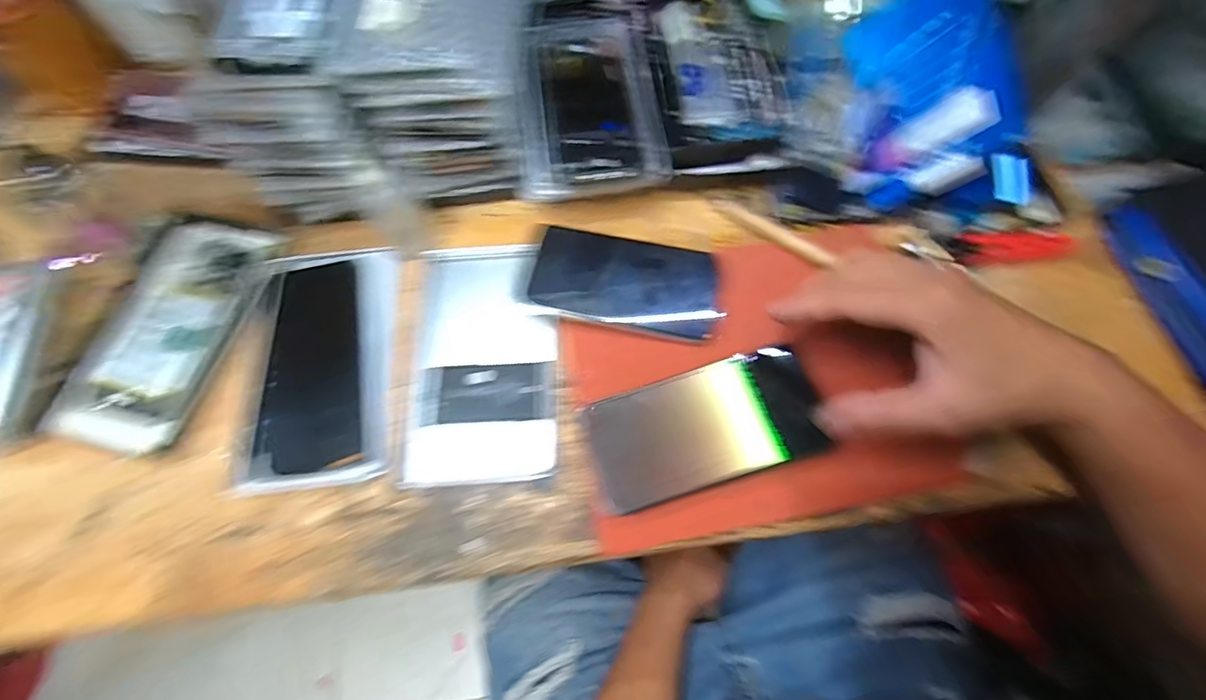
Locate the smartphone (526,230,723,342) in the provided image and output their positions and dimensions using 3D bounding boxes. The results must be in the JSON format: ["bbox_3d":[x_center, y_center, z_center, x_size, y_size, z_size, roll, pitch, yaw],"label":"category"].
[{"bbox_3d":[0.018,-0.049,0.388,0.137,0.016,0.068,11,77,5],"label":"smartphone"}]

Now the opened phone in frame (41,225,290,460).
[{"bbox_3d":[-0.336,-0.021,0.404,0.107,0.007,0.191,10,68,7],"label":"opened phone in frame"}]

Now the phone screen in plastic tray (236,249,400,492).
[{"bbox_3d":[-0.207,0.007,0.385,0.104,0.013,0.178,-7,67,0],"label":"phone screen in plastic tray"}]

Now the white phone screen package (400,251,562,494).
[{"bbox_3d":[-0.086,0.003,0.375,0.104,0.021,0.178,-2,67,2],"label":"white phone screen package"}]

